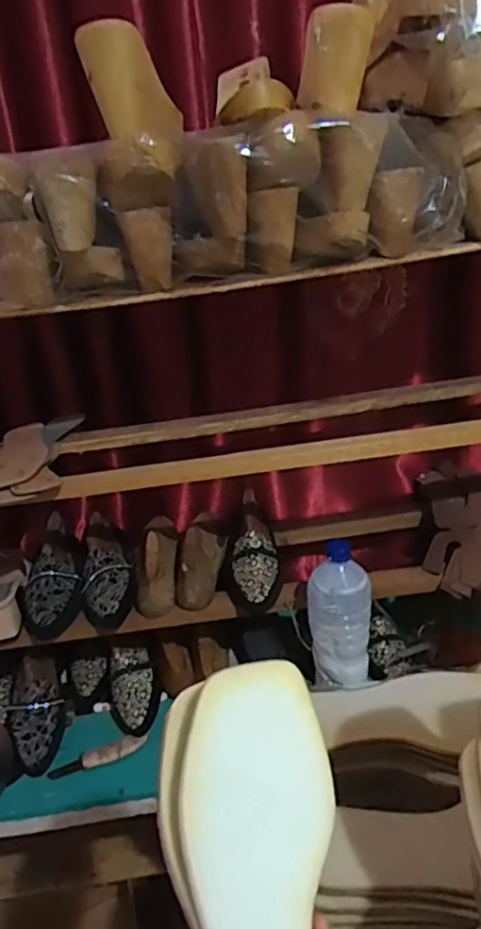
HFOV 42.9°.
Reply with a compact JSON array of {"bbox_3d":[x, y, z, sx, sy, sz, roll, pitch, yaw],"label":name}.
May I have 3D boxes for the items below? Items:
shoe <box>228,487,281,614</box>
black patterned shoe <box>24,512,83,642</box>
[{"bbox_3d":[0.014,0.128,0.952,0.085,0.082,0.236,-5,44,2],"label":"shoe"},{"bbox_3d":[-0.292,0.170,0.947,0.087,0.089,0.215,-11,27,-11],"label":"black patterned shoe"}]

